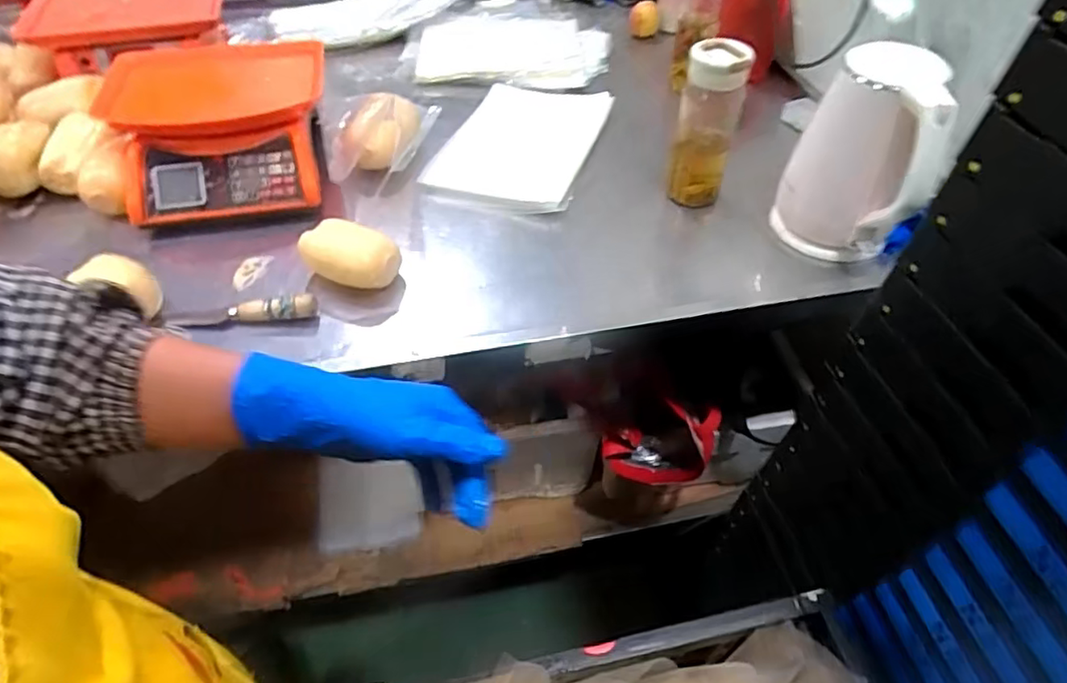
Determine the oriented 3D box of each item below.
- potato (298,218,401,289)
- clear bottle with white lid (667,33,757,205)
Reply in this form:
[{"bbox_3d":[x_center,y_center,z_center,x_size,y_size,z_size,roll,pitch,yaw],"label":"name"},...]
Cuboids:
[{"bbox_3d":[-0.231,-0.102,0.764,0.120,0.061,0.065,15,50,13],"label":"potato"},{"bbox_3d":[0.232,-0.290,0.821,0.077,0.208,0.074,13,49,10],"label":"clear bottle with white lid"}]

